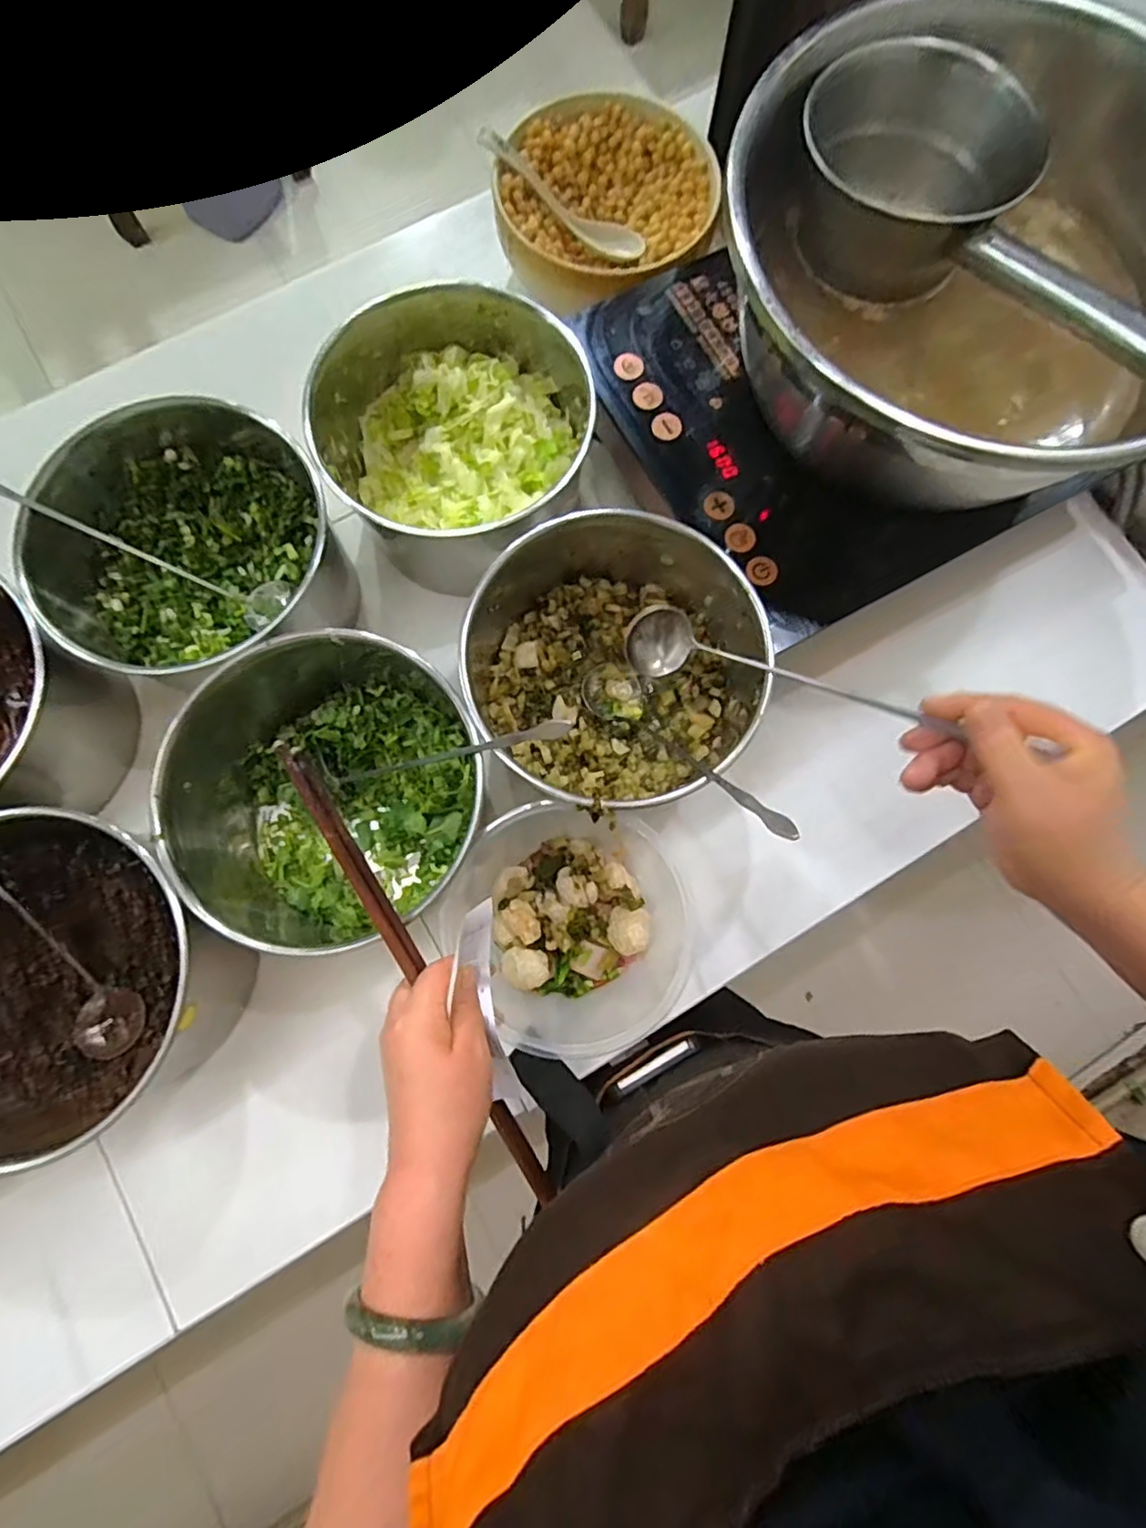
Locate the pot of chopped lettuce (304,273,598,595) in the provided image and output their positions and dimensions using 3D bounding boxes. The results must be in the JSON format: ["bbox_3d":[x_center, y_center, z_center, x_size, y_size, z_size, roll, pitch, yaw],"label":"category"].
[{"bbox_3d":[-0.095,-0.269,0.536,0.207,0.116,0.211,0,78,-1],"label":"pot of chopped lettuce"}]

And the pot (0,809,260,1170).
[{"bbox_3d":[-0.356,0.143,0.450,0.212,0.120,0.204,0,78,-1],"label":"pot"}]

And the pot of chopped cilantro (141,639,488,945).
[{"bbox_3d":[-0.190,0.006,0.475,0.221,0.111,0.235,0,78,-1],"label":"pot of chopped cilantro"}]

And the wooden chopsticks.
[{"bbox_3d":[-0.088,0.154,0.411,0.013,0.015,0.376,-24,110,-6],"label":"wooden chopsticks"}]

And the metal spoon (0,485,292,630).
[{"bbox_3d":[-0.348,-0.169,0.489,0.251,0.042,0.043,23,75,-37],"label":"metal spoon"}]

